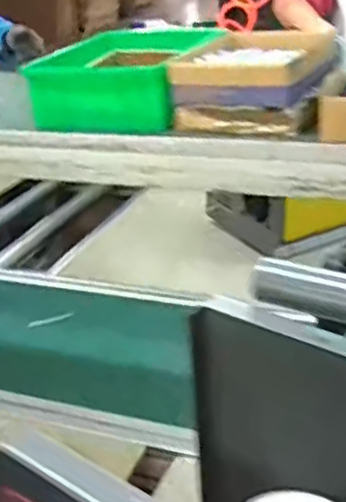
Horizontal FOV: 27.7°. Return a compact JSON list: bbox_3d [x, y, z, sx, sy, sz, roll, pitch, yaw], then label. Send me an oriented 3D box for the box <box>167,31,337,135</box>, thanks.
[{"bbox_3d":[0.096,-0.189,0.777,0.148,0.070,0.164,8,29,24],"label":"box"}]

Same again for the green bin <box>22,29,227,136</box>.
[{"bbox_3d":[-0.048,-0.231,0.910,0.187,0.074,0.301,4,28,17],"label":"green bin"}]

